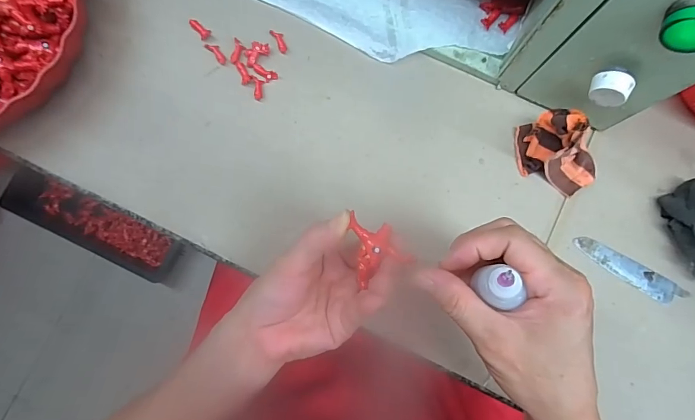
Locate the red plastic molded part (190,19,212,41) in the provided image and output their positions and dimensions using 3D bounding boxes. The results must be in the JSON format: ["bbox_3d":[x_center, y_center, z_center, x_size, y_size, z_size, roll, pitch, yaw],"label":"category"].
[{"bbox_3d":[-0.133,-0.165,0.347,0.011,0.004,0.022,-38,85,-5],"label":"red plastic molded part"}]

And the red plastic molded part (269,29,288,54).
[{"bbox_3d":[-0.061,-0.154,0.349,0.010,0.004,0.023,-29,85,-4],"label":"red plastic molded part"}]

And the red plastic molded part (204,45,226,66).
[{"bbox_3d":[-0.117,-0.141,0.344,0.010,0.004,0.023,-44,86,-5],"label":"red plastic molded part"}]

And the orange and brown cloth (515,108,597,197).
[{"bbox_3d":[0.181,-0.050,0.320,0.072,0.044,0.060,17,84,1],"label":"orange and brown cloth"}]

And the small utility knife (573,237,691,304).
[{"bbox_3d":[0.244,0.052,0.333,0.100,0.004,0.021,32,84,3],"label":"small utility knife"}]

